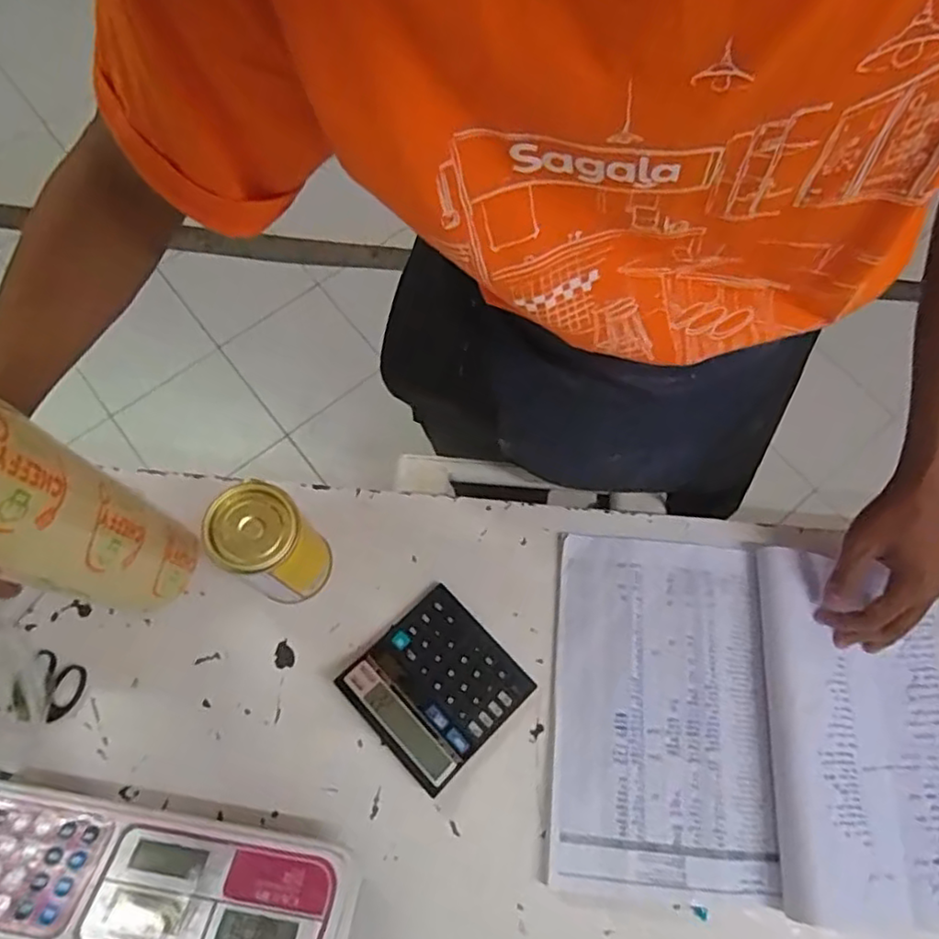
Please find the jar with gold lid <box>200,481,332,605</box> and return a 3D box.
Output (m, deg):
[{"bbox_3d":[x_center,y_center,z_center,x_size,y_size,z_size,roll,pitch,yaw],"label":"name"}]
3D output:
[{"bbox_3d":[-0.165,0.067,0.544,0.069,0.140,0.072,1,71,-2],"label":"jar with gold lid"}]

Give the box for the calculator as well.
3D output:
[{"bbox_3d":[-0.030,0.188,0.567,0.128,0.020,0.128,-41,78,-13],"label":"calculator"}]

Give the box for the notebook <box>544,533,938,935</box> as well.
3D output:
[{"bbox_3d":[0.256,0.211,0.557,0.358,0.038,0.290,6,73,0],"label":"notebook"}]

